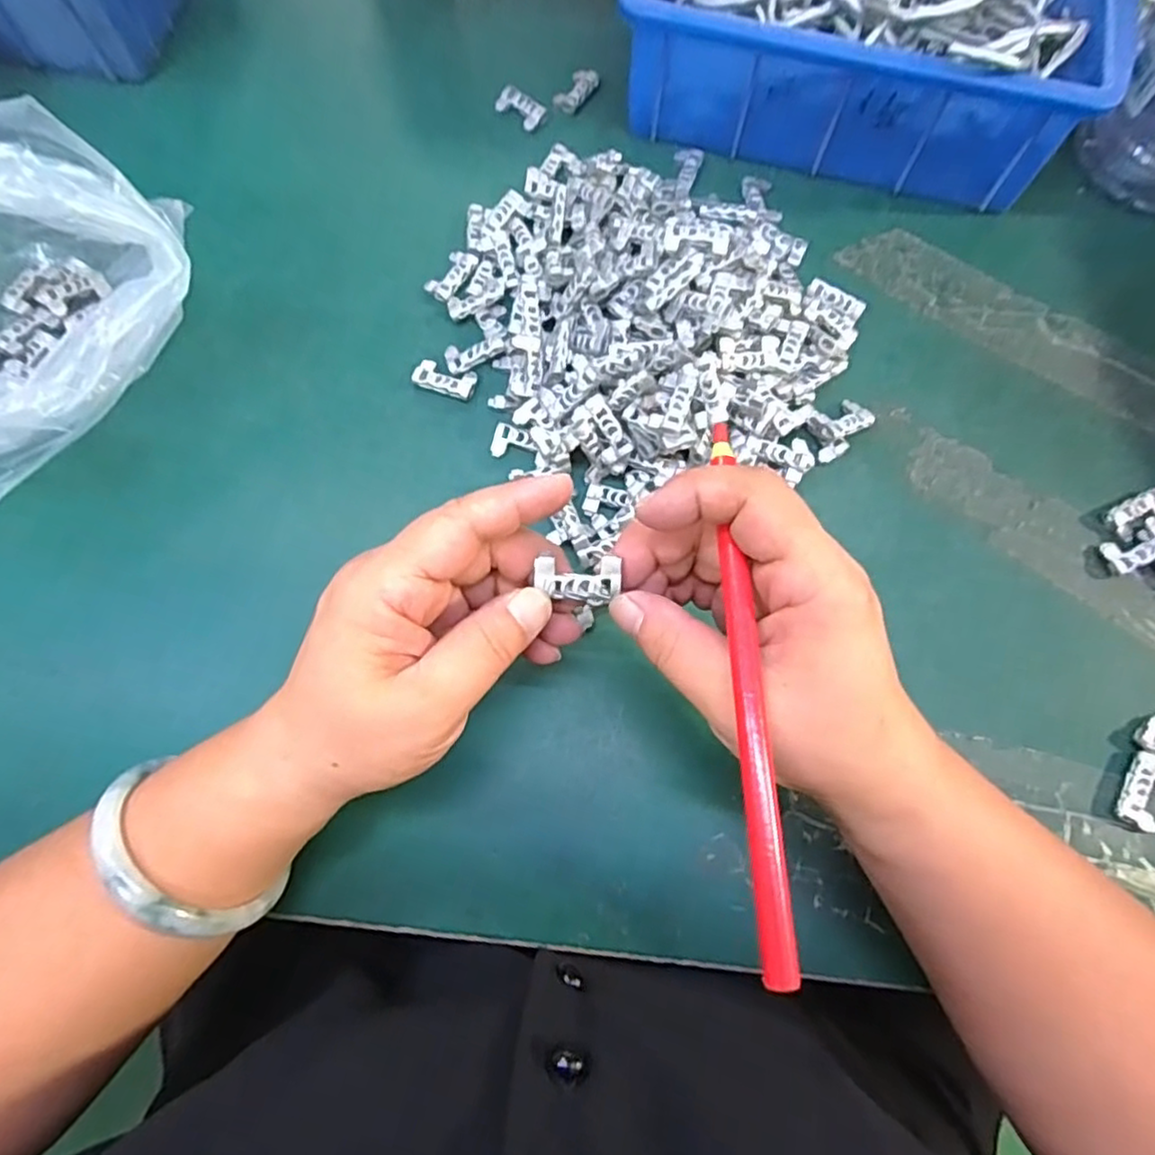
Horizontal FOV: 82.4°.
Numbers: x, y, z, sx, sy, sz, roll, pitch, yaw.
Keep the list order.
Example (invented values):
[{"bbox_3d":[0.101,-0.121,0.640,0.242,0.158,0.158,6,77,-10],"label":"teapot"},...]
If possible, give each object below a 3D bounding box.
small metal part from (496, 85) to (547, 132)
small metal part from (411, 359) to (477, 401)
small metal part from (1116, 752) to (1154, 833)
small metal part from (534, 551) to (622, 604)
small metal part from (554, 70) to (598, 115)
[{"bbox_3d":[-0.033,-0.274,0.387,0.029,0.010,0.016,37,76,9],"label":"small metal part"},{"bbox_3d":[-0.066,-0.099,0.330,0.031,0.007,0.016,22,74,6],"label":"small metal part"},{"bbox_3d":[0.237,0.089,0.276,0.015,0.006,0.030,30,75,8],"label":"small metal part"},{"bbox_3d":[0.000,0.000,0.228,0.026,0.007,0.015,12,73,-1],"label":"small metal part"},{"bbox_3d":[0.000,-0.289,0.391,0.017,0.006,0.034,32,75,8],"label":"small metal part"}]

